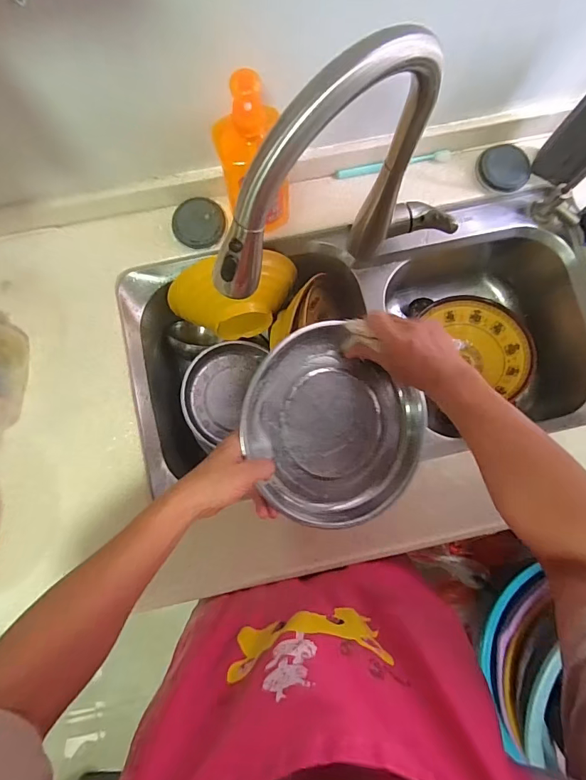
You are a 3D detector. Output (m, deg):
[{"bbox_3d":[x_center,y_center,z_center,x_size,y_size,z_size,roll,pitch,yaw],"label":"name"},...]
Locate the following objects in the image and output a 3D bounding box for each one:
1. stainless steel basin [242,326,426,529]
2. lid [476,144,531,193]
[{"bbox_3d":[0.049,0.052,0.521,0.237,0.042,0.216,2,84,-18],"label":"stainless steel basin"},{"bbox_3d":[0.345,-0.364,0.680,0.083,0.010,0.072,-1,99,4],"label":"lid"}]

